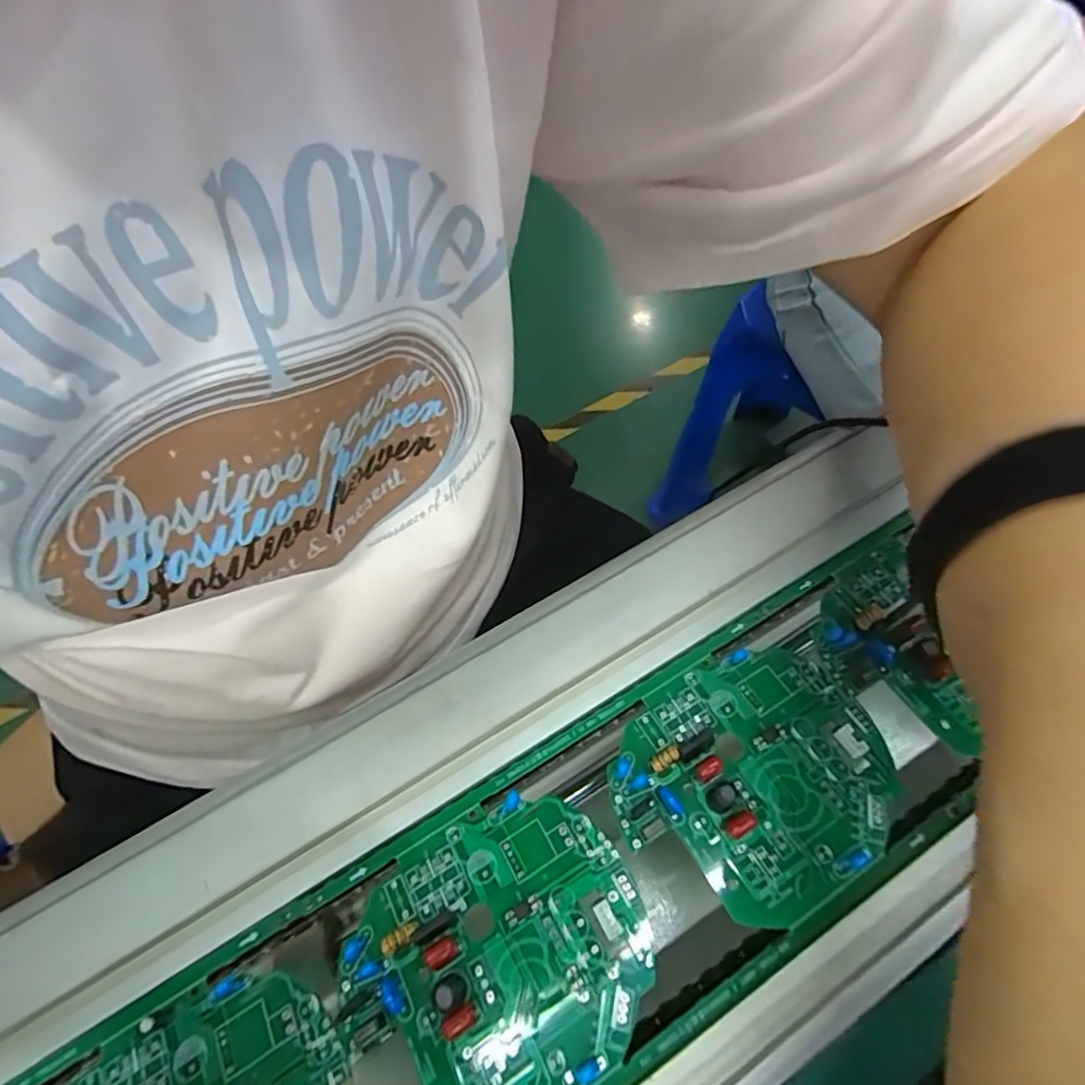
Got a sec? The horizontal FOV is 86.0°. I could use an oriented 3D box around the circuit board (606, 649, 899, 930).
[{"bbox_3d":[0.075,0.081,0.206,0.092,0.012,0.080,-29,62,-14],"label":"circuit board"}]

